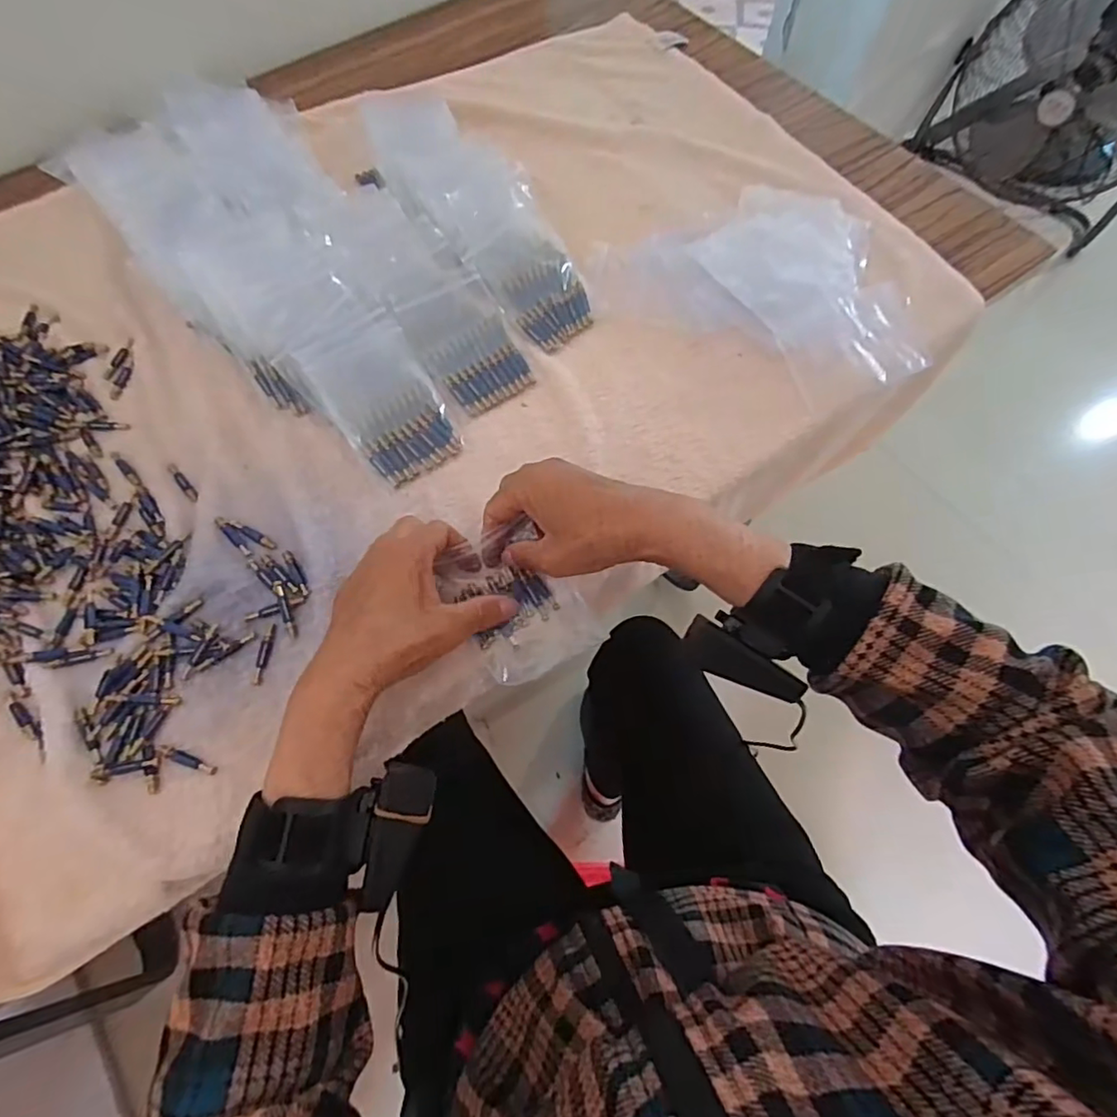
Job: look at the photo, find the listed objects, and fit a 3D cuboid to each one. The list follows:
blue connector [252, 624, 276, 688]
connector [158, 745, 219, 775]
[{"bbox_3d":[-0.194,0.062,0.386,0.008,0.004,0.040,6,66,3],"label":"blue connector"},{"bbox_3d":[-0.227,0.123,0.359,0.038,0.004,0.007,19,67,9],"label":"connector"}]

